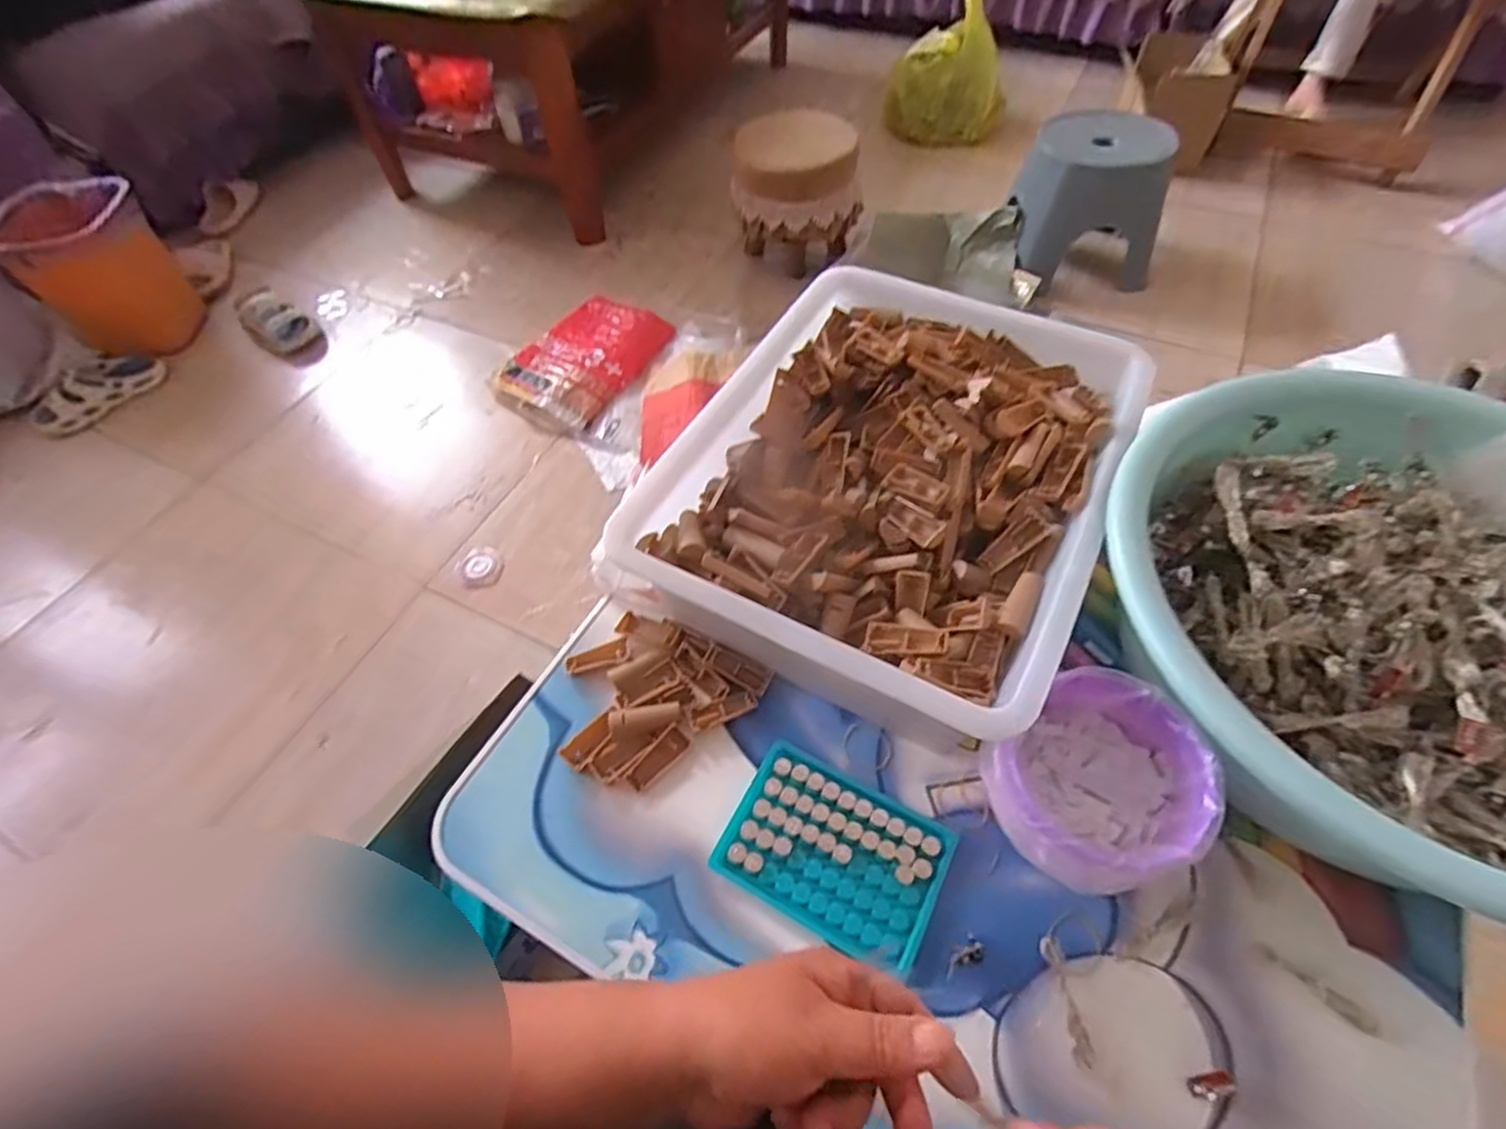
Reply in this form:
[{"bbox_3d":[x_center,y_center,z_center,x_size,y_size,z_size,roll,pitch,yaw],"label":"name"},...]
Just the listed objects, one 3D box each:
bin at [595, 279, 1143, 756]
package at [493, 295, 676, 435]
[{"bbox_3d":[0.107,-0.066,0.533,0.294,0.106,0.379,23,60,18],"label":"bin"},{"bbox_3d":[-0.370,-0.446,1.487,0.265,0.066,0.378,26,61,19],"label":"package"}]

